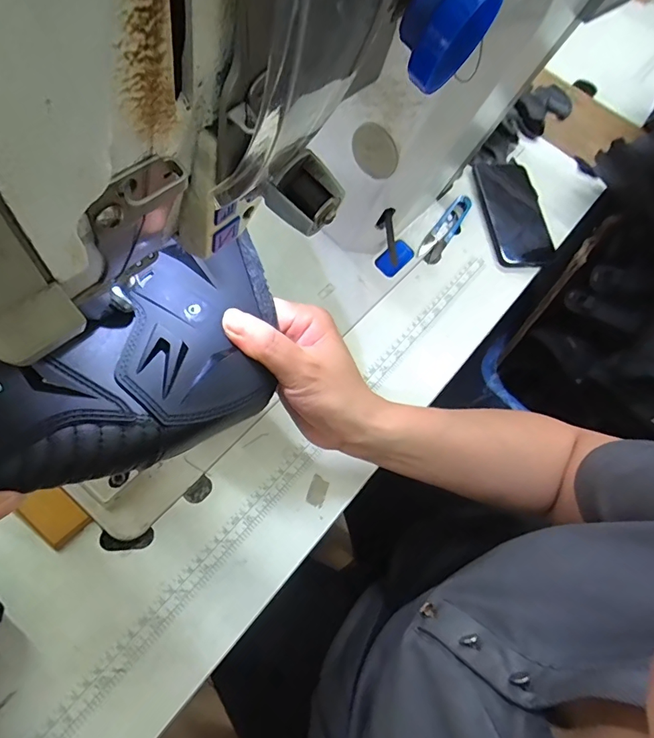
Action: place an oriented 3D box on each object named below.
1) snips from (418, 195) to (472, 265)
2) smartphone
[{"bbox_3d":[0.150,-0.178,0.556,0.030,0.013,0.119,35,65,7],"label":"snips"},{"bbox_3d":[0.246,-0.210,0.584,0.078,0.010,0.170,-3,67,-11],"label":"smartphone"}]

